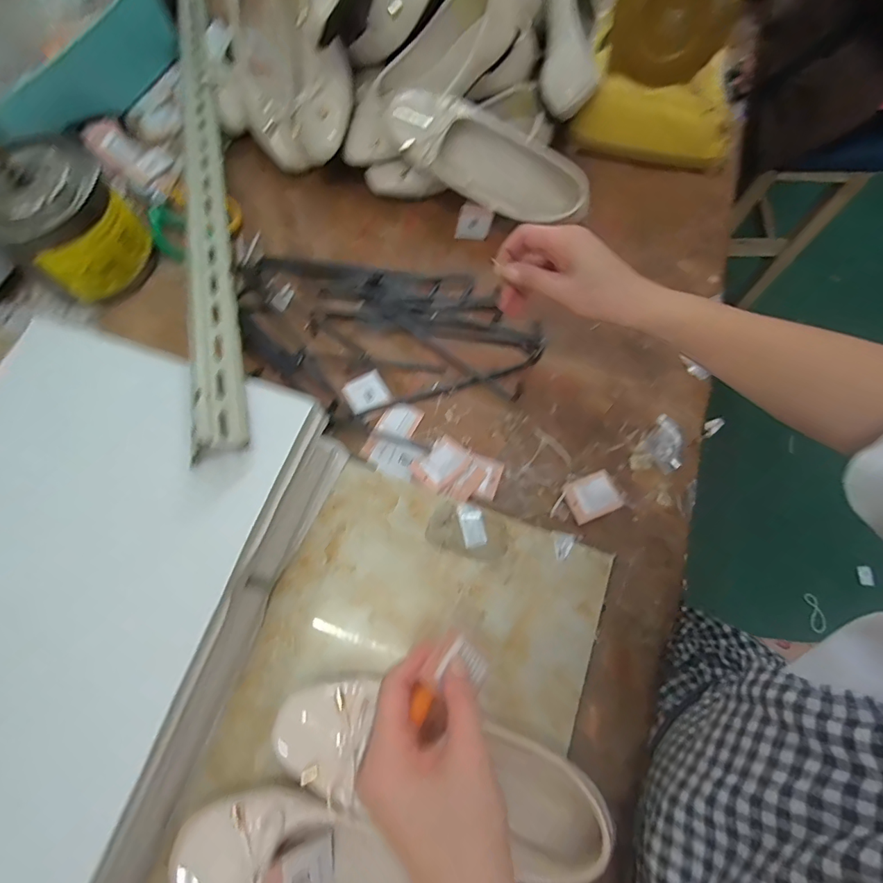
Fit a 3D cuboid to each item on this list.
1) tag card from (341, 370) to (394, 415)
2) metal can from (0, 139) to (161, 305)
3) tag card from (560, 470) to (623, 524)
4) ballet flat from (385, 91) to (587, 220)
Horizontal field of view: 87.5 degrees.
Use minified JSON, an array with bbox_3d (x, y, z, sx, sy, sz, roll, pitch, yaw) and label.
[{"bbox_3d":[-0.079,-0.052,0.491,0.044,0.005,0.042,-28,73,-10],"label":"tag card"},{"bbox_3d":[-0.403,-0.230,0.499,0.117,0.127,0.131,41,75,13],"label":"metal can"},{"bbox_3d":[0.146,0.053,0.447,0.049,0.006,0.040,-21,72,-8],"label":"tag card"},{"bbox_3d":[0.053,-0.322,0.534,0.251,0.077,0.060,23,36,-6],"label":"ballet flat"}]

